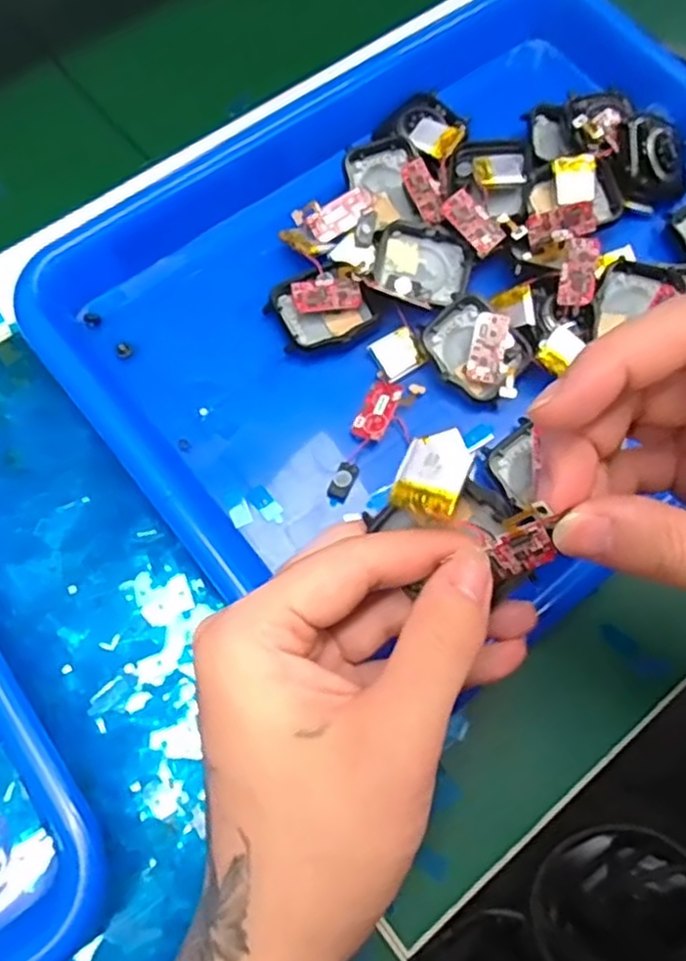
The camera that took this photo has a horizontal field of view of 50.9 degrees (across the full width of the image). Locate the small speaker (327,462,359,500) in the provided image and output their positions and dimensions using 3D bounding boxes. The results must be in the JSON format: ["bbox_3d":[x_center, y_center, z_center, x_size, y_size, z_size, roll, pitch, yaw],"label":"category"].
[{"bbox_3d":[0.000,0.000,0.298,0.009,0.006,0.016,28,72,7],"label":"small speaker"}]

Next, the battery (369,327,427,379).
[{"bbox_3d":[0.024,-0.056,0.316,0.020,0.004,0.019,-27,74,-11],"label":"battery"}]

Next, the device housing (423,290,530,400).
[{"bbox_3d":[0.058,-0.058,0.316,0.038,0.008,0.043,-39,77,-14],"label":"device housing"}]

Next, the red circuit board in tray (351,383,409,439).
[{"bbox_3d":[0.015,-0.030,0.307,0.014,0.004,0.028,27,72,7],"label":"red circuit board in tray"}]

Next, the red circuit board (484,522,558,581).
[{"bbox_3d":[0.050,0.020,0.201,0.017,0.004,0.014,-25,116,19],"label":"red circuit board"}]

